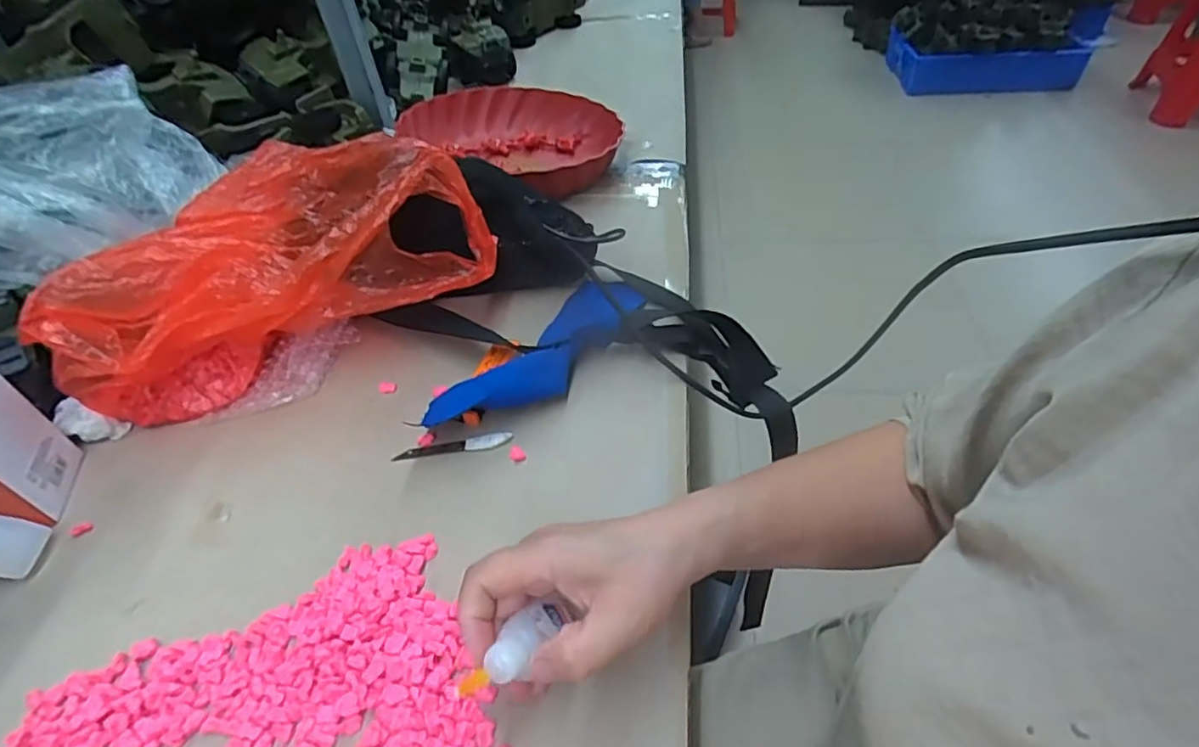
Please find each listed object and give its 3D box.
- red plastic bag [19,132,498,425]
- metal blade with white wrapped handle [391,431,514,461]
[{"bbox_3d":[-0.242,-0.078,0.477,0.299,0.137,0.131,-21,47,-14],"label":"red plastic bag"},{"bbox_3d":[-0.101,0.052,0.432,0.081,0.004,0.013,-10,46,-3],"label":"metal blade with white wrapped handle"}]

